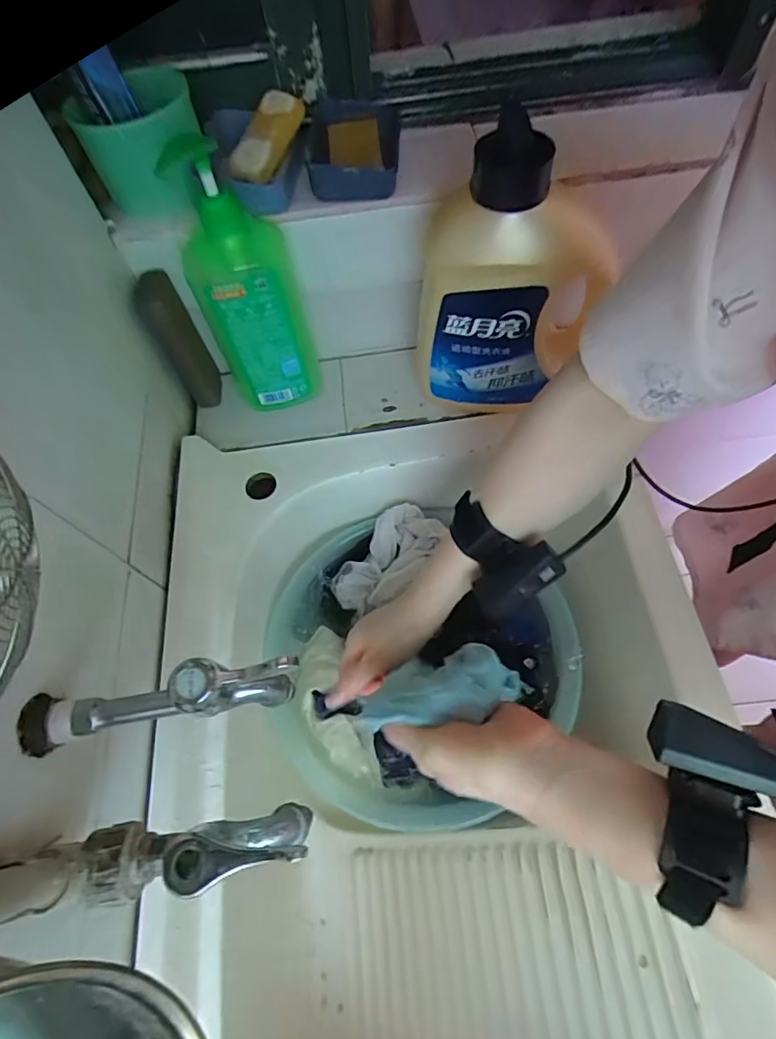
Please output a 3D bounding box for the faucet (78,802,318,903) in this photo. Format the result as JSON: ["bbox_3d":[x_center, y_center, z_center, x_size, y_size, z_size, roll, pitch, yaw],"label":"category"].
[{"bbox_3d":[-0.102,0.178,0.270,0.123,0.065,0.032,-7,62,0],"label":"faucet"}]

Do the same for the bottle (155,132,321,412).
[{"bbox_3d":[-0.132,-0.219,0.492,0.091,0.266,0.073,-11,62,-2],"label":"bottle"}]

